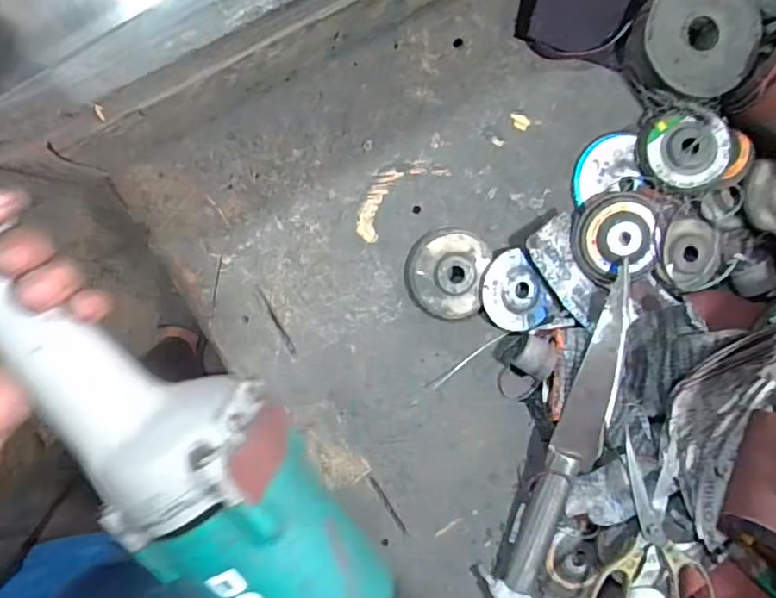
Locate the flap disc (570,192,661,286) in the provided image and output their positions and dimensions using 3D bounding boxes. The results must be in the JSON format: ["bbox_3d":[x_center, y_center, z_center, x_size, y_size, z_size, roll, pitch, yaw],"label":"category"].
[{"bbox_3d":[0.212,-0.057,0.535,0.077,0.020,0.077,0,92,13],"label":"flap disc"}]

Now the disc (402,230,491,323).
[{"bbox_3d":[0.053,-0.024,0.525,0.072,0.013,0.080,11,93,-9],"label":"disc"}]

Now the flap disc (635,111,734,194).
[{"bbox_3d":[0.273,-0.135,0.532,0.078,0.019,0.068,-3,92,15],"label":"flap disc"}]

